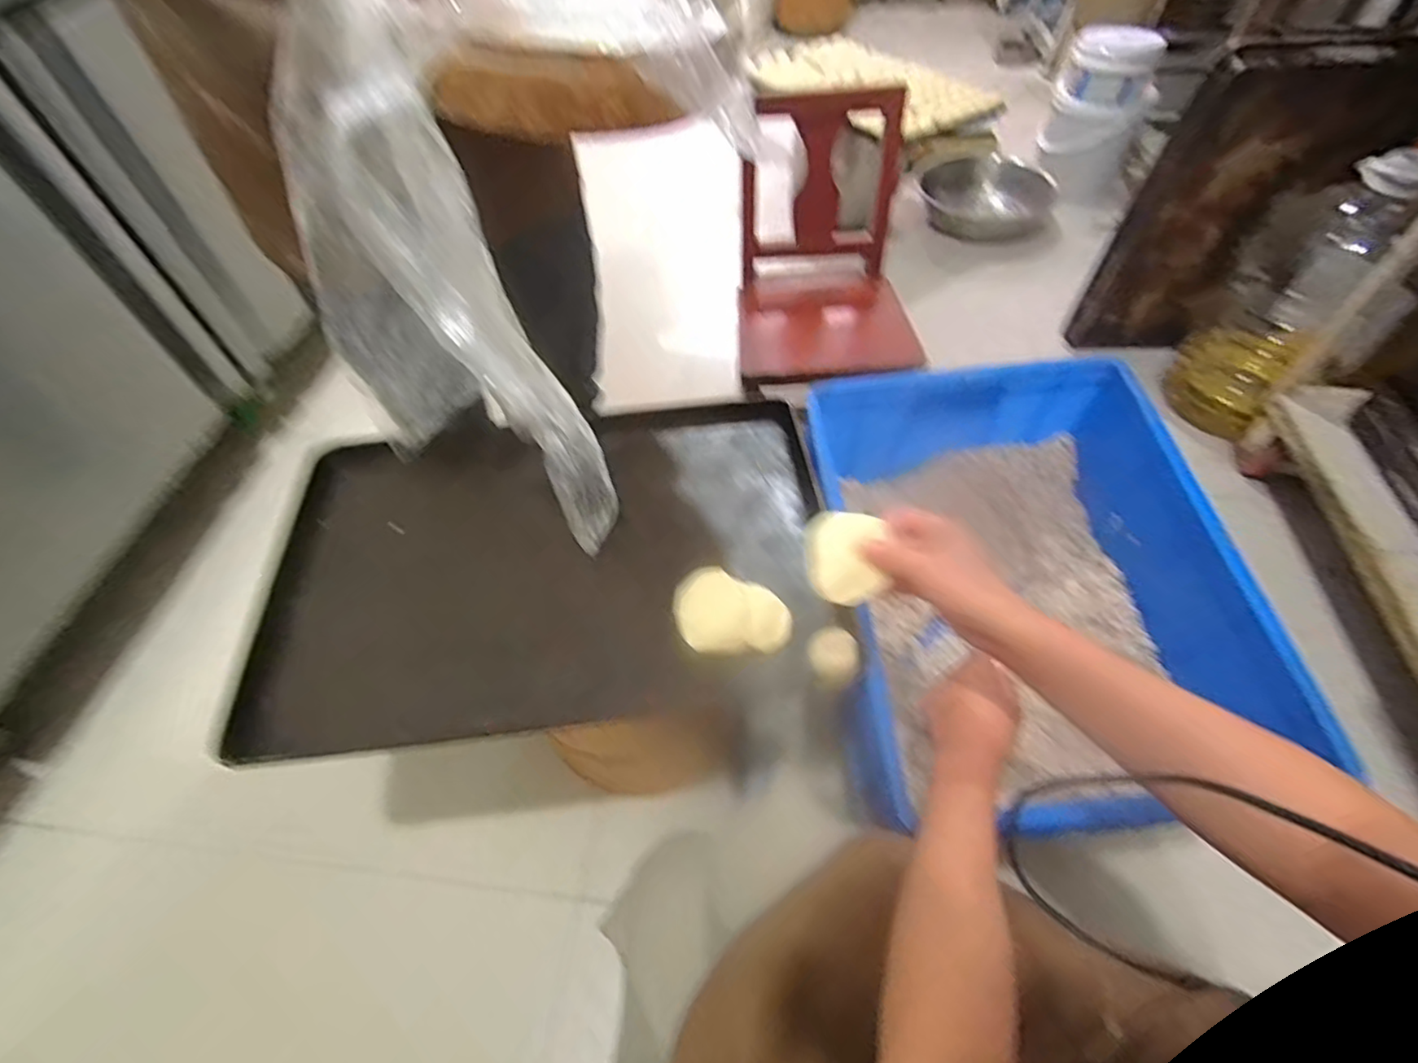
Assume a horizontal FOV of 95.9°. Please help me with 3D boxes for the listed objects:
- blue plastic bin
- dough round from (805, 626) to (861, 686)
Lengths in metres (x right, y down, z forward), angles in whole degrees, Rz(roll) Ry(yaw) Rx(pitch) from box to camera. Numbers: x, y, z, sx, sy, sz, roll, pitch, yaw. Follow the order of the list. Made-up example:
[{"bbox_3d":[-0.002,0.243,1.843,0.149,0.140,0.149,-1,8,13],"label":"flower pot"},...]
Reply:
[{"bbox_3d":[0.349,0.056,0.740,0.393,0.246,0.467,-3,53,-1],"label":"blue plastic bin"},{"bbox_3d":[0.120,0.117,0.612,0.047,0.017,0.047,3,73,-9],"label":"dough round"}]

